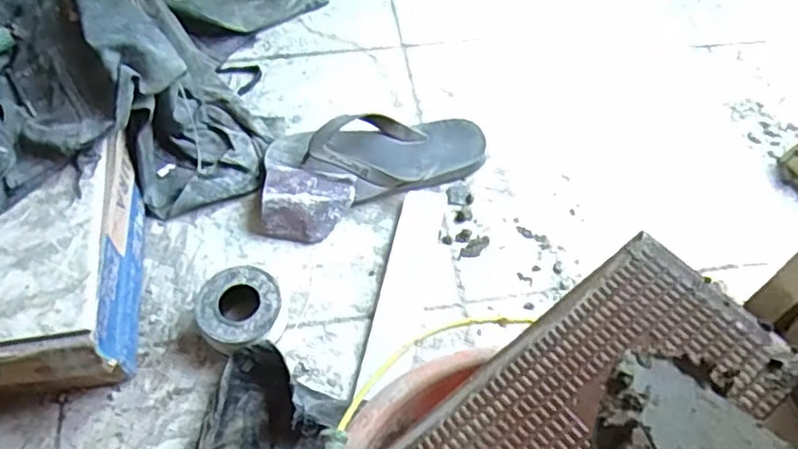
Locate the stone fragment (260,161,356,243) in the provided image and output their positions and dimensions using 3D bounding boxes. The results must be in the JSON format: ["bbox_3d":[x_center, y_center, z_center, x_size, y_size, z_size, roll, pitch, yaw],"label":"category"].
[{"bbox_3d":[-0.106,-0.026,0.747,0.106,0.040,0.085,8,56,3],"label":"stone fragment"}]

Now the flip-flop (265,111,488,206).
[{"bbox_3d":[-0.021,-0.083,0.775,0.254,0.057,0.105,-11,57,-10],"label":"flip-flop"}]

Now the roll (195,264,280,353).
[{"bbox_3d":[-0.160,0.088,0.668,0.080,0.044,0.087,1,55,-2],"label":"roll"}]

